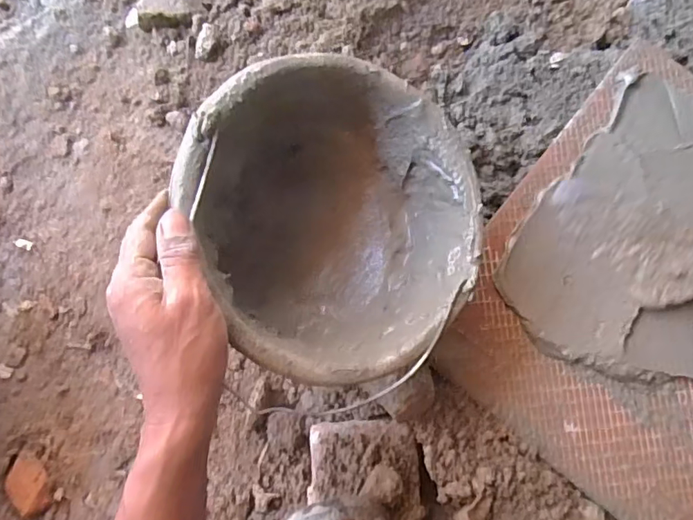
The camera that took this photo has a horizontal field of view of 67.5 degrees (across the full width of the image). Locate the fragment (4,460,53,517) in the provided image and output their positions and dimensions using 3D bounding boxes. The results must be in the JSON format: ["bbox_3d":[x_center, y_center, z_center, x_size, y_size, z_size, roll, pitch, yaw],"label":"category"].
[{"bbox_3d":[-0.325,0.230,0.526,0.038,0.016,0.054,-23,81,1],"label":"fragment"}]

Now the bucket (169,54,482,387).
[{"bbox_3d":[-0.032,-0.023,0.442,0.228,0.170,0.238,9,77,-22],"label":"bucket"}]

